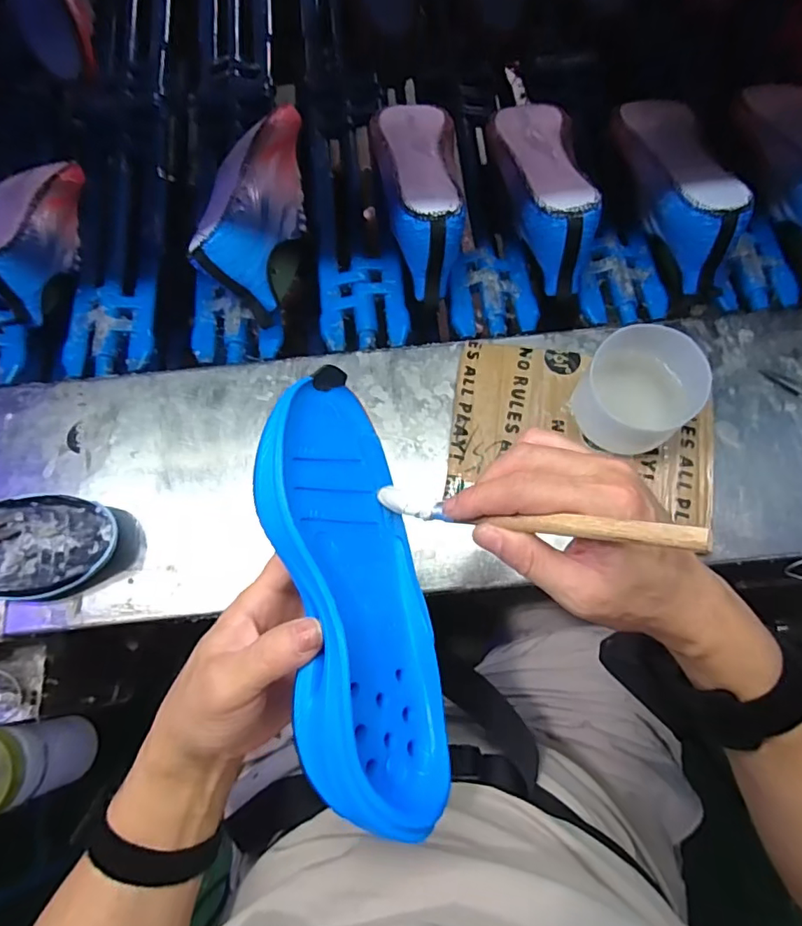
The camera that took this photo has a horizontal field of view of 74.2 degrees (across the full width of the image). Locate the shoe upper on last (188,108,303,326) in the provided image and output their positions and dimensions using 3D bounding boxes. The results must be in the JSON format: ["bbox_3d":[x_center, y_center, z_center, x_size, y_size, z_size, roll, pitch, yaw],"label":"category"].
[{"bbox_3d":[-0.156,-0.273,0.568,0.092,0.101,0.241,0,76,0],"label":"shoe upper on last"}]

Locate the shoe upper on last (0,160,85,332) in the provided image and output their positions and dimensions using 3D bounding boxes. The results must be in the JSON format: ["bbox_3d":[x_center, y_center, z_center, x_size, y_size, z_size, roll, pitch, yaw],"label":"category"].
[{"bbox_3d":[-0.408,-0.257,0.581,0.074,0.096,0.211,3,74,2],"label":"shoe upper on last"}]

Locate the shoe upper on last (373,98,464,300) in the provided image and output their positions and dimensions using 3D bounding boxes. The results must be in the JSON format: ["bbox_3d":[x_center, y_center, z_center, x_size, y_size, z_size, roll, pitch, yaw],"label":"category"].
[{"bbox_3d":[0.017,-0.293,0.567,0.091,0.110,0.253,-2,74,1],"label":"shoe upper on last"}]

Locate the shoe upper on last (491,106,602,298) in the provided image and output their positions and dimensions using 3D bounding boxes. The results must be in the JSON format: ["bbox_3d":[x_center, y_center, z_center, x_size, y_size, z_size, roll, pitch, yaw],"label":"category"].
[{"bbox_3d":[0.149,-0.303,0.568,0.086,0.109,0.255,-2,74,1],"label":"shoe upper on last"}]

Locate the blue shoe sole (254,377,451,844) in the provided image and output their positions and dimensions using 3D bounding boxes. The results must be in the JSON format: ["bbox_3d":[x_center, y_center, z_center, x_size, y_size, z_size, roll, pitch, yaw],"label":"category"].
[{"bbox_3d":[-0.027,0.068,0.297,0.040,0.093,0.232,-26,70,37],"label":"blue shoe sole"}]

